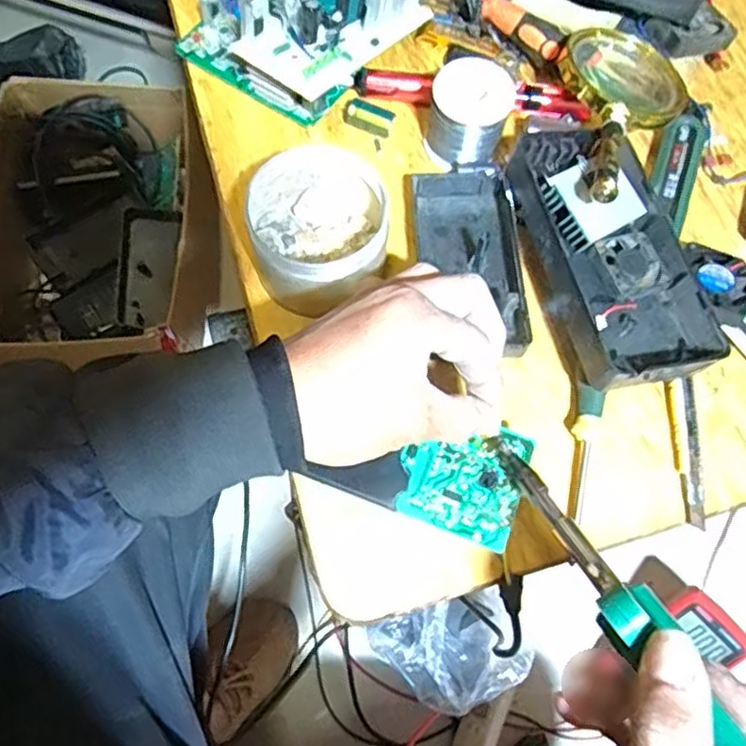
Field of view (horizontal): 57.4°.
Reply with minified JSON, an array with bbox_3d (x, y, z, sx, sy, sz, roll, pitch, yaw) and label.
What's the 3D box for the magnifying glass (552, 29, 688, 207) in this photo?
[{"bbox_3d":[0.159,-0.168,0.446,0.089,0.027,0.171,18,56,4],"label":"magnifying glass"}]

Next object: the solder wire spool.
[{"bbox_3d":[0.064,-0.173,0.463,0.051,0.054,0.054,1,69,-2],"label":"solder wire spool"}]

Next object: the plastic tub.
[{"bbox_3d":[-0.030,-0.085,0.418,0.090,0.056,0.088,-11,70,-7],"label":"plastic tub"}]

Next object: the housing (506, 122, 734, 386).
[{"bbox_3d":[0.146,-0.077,0.421,0.087,0.029,0.175,-12,70,-7],"label":"housing"}]

